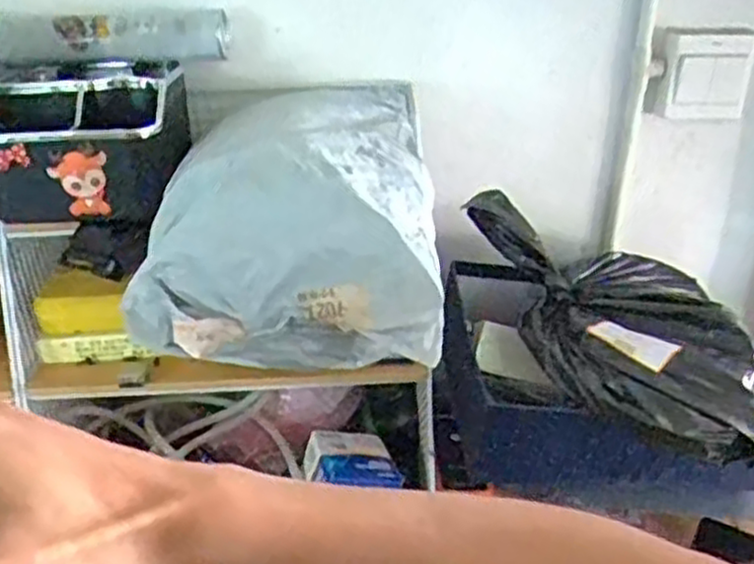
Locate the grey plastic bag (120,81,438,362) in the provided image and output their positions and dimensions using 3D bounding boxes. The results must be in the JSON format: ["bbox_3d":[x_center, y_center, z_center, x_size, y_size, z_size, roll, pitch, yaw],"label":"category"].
[{"bbox_3d":[-0.054,-0.070,0.692,0.227,0.137,0.343,2,29,5],"label":"grey plastic bag"}]

